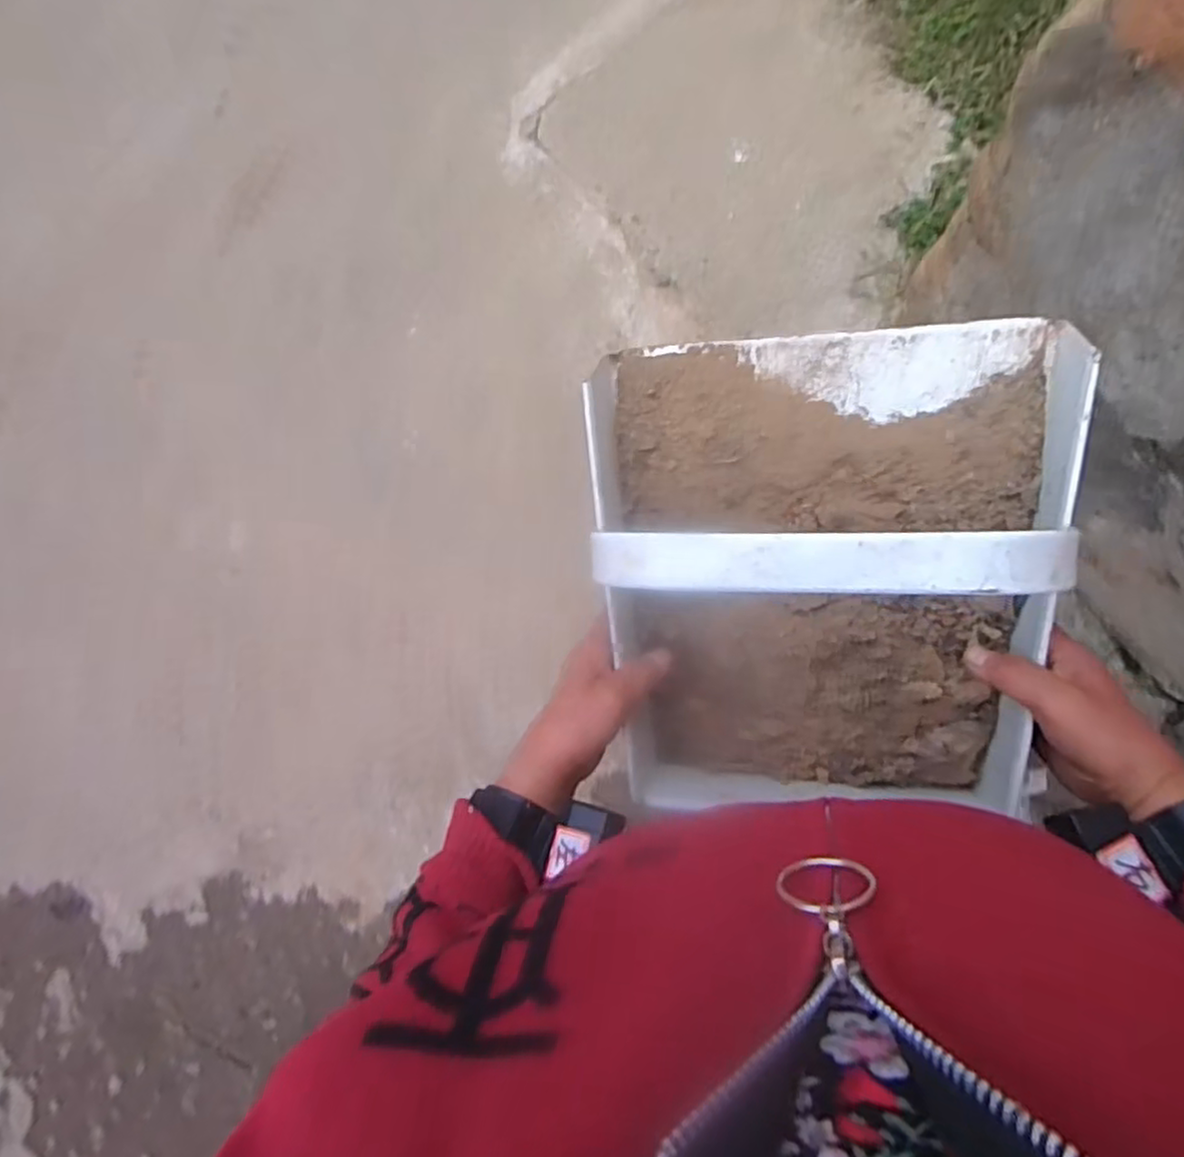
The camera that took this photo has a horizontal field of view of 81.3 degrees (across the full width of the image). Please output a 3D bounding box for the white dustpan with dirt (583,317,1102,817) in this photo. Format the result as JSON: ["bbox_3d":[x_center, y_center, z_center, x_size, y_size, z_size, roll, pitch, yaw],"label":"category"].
[{"bbox_3d":[0.131,-0.009,0.408,0.269,0.146,0.297,2,88,10],"label":"white dustpan with dirt"}]

